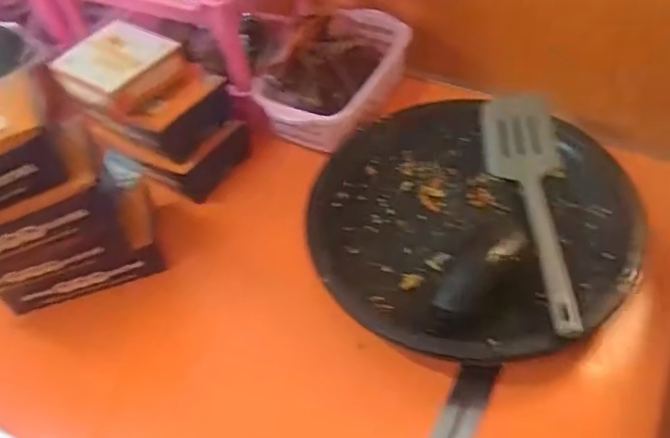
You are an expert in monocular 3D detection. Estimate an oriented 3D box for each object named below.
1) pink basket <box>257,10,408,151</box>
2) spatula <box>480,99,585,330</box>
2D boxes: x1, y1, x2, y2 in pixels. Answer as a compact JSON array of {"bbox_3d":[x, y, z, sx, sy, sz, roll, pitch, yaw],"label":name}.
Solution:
[{"bbox_3d":[-0.005,-0.200,0.807,0.153,0.069,0.235,21,56,22],"label":"pink basket"},{"bbox_3d":[0.225,-0.015,0.636,0.079,0.050,0.318,-6,50,1],"label":"spatula"}]

